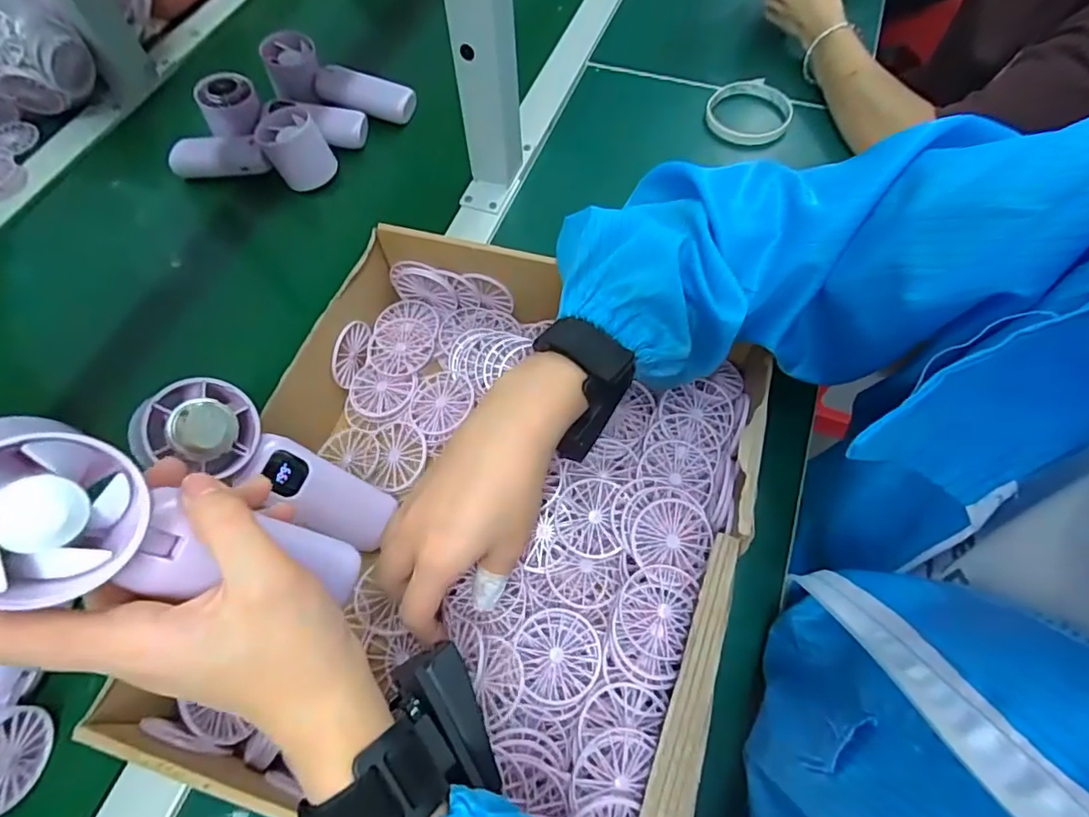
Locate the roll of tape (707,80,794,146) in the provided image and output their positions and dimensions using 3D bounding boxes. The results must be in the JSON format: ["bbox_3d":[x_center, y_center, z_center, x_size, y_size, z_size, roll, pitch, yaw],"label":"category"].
[{"bbox_3d":[0.205,-0.300,0.577,0.081,0.011,0.094,13,62,6],"label":"roll of tape"}]

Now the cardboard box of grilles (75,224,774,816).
[{"bbox_3d":[-0.049,0.059,0.361,0.325,0.087,0.340,16,63,7],"label":"cardboard box of grilles"}]

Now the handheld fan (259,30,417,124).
[{"bbox_3d":[-0.218,-0.336,0.591,0.163,0.042,0.055,19,63,9],"label":"handheld fan"}]

